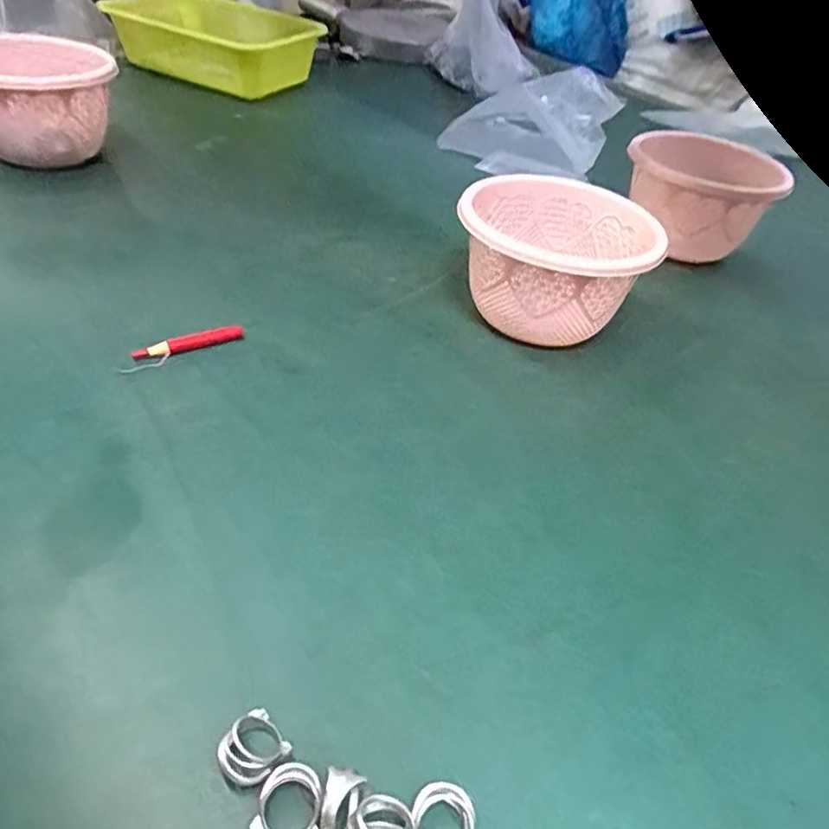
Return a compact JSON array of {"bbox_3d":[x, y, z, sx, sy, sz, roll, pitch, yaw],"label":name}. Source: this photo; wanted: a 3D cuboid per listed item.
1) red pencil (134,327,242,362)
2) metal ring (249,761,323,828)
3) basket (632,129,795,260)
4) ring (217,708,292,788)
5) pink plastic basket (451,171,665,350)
[{"bbox_3d":[-0.154,-0.049,0.434,0.074,0.007,0.013,-19,47,-28],"label":"red pencil"},{"bbox_3d":[-0.045,0.139,0.227,0.024,0.012,0.023,4,41,-4],"label":"metal ring"},{"bbox_3d":[0.273,-0.213,0.618,0.130,0.103,0.113,-6,43,-15],"label":"basket"},{"bbox_3d":[-0.062,0.128,0.241,0.023,0.008,0.024,4,41,-4],"label":"ring"},{"bbox_3d":[0.104,-0.116,0.497,0.143,0.088,0.136,0,41,-9],"label":"pink plastic basket"}]

